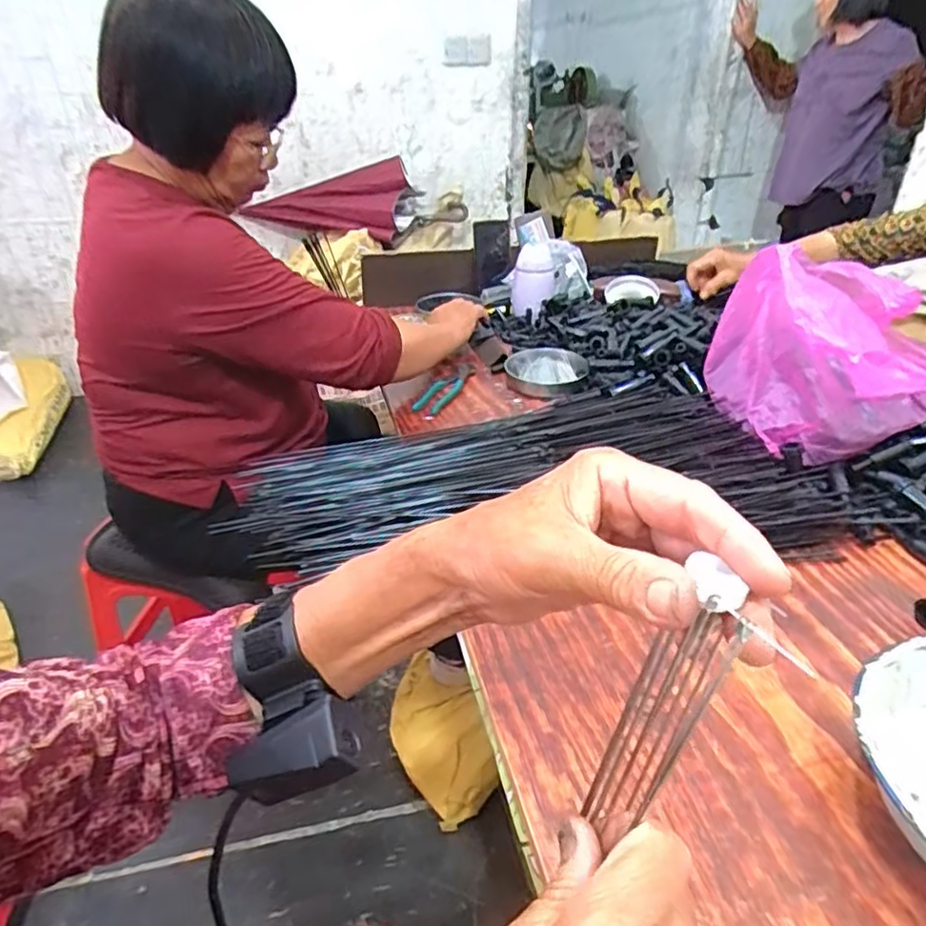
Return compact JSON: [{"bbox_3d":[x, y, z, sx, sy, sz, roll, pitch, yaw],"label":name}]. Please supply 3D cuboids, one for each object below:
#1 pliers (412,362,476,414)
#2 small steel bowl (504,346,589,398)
[{"bbox_3d":[-0.024,-0.118,0.977,0.043,0.016,0.159,13,34,21],"label":"pliers"},{"bbox_3d":[0.124,-0.141,0.978,0.100,0.028,0.127,-19,36,-27],"label":"small steel bowl"}]

